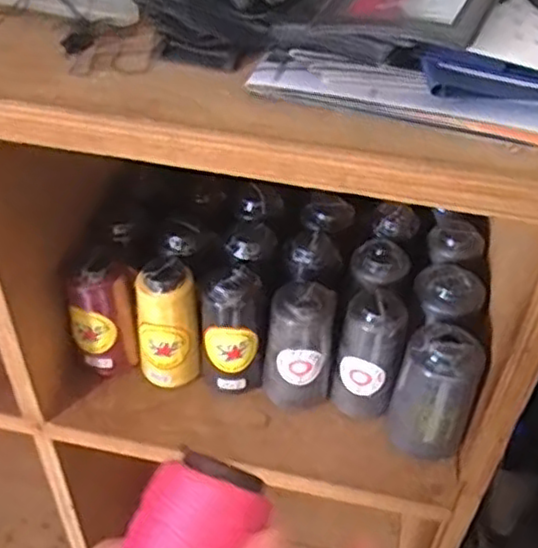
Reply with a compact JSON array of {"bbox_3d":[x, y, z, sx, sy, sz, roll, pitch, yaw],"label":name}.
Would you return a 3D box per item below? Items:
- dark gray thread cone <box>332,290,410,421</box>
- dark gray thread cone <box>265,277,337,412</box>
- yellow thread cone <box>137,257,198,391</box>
[{"bbox_3d":[0.075,0.061,0.529,0.047,0.110,0.046,16,46,14],"label":"dark gray thread cone"},{"bbox_3d":[0.023,0.059,0.536,0.052,0.116,0.045,6,44,3],"label":"dark gray thread cone"},{"bbox_3d":[-0.079,0.041,0.544,0.048,0.111,0.039,-6,45,-9],"label":"yellow thread cone"}]

